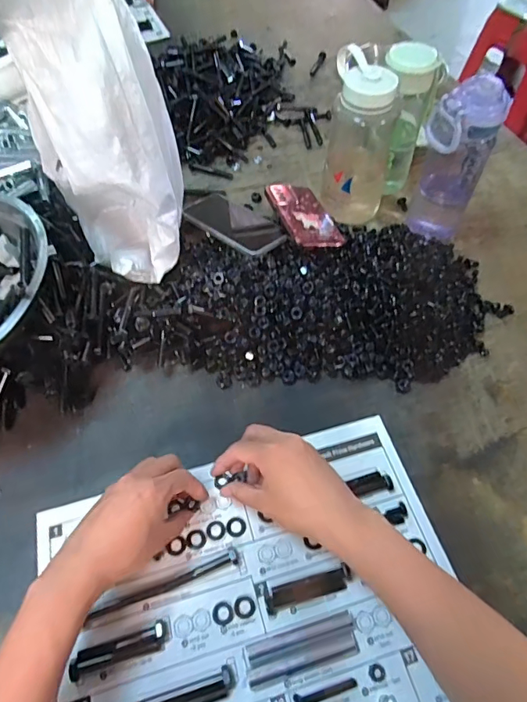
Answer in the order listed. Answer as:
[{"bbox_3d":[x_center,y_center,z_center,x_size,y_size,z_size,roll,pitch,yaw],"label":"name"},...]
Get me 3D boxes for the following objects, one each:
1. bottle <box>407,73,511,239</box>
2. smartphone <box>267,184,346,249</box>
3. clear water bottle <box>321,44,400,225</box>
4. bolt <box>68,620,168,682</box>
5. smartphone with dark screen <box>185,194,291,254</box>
[{"bbox_3d":[0.247,-0.242,0.619,0.076,0.204,0.083,32,63,20],"label":"bottle"},{"bbox_3d":[0.061,-0.202,0.691,0.079,0.013,0.169,-5,47,-16],"label":"smartphone"},{"bbox_3d":[0.134,-0.277,0.648,0.095,0.198,0.080,10,58,7],"label":"clear water bottle"},{"bbox_3d":[-0.125,0.258,0.408,0.080,0.014,0.019,-19,59,-11],"label":"bolt"},{"bbox_3d":[-0.041,-0.188,0.692,0.085,0.007,0.169,-34,54,-30],"label":"smartphone with dark screen"}]

